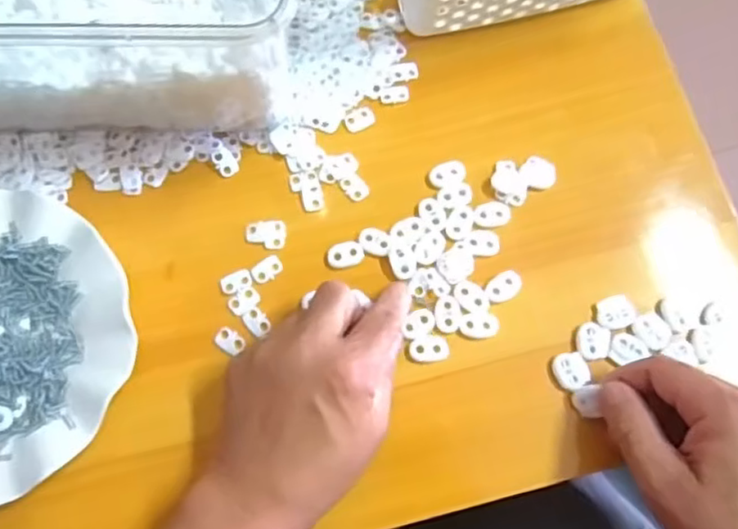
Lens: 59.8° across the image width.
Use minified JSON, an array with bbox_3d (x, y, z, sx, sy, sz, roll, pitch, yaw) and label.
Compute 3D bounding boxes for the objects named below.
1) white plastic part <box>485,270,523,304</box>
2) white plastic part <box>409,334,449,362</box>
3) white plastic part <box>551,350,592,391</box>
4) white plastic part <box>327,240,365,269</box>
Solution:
[{"bbox_3d":[0.083,0.014,0.396,0.024,0.004,0.016,-34,77,-9],"label":"white plastic part"},{"bbox_3d":[0.036,0.050,0.383,0.022,0.004,0.015,-3,74,0],"label":"white plastic part"},{"bbox_3d":[0.121,0.063,0.381,0.020,0.004,0.021,-13,74,-3],"label":"white plastic part"},{"bbox_3d":[-0.014,-0.007,0.406,0.023,0.004,0.017,-12,74,-3],"label":"white plastic part"}]

